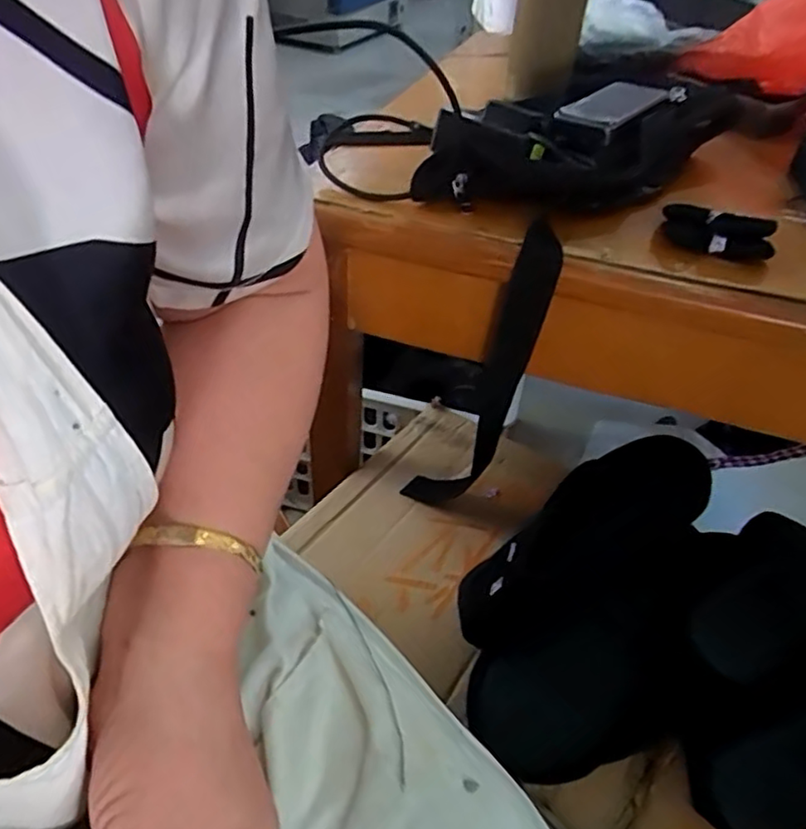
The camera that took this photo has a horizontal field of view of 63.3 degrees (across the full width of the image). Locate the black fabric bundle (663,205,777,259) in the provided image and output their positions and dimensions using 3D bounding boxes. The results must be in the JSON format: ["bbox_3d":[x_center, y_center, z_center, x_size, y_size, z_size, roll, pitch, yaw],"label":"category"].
[{"bbox_3d":[0.216,-0.126,0.449,0.070,0.022,0.039,17,44,14],"label":"black fabric bundle"}]

